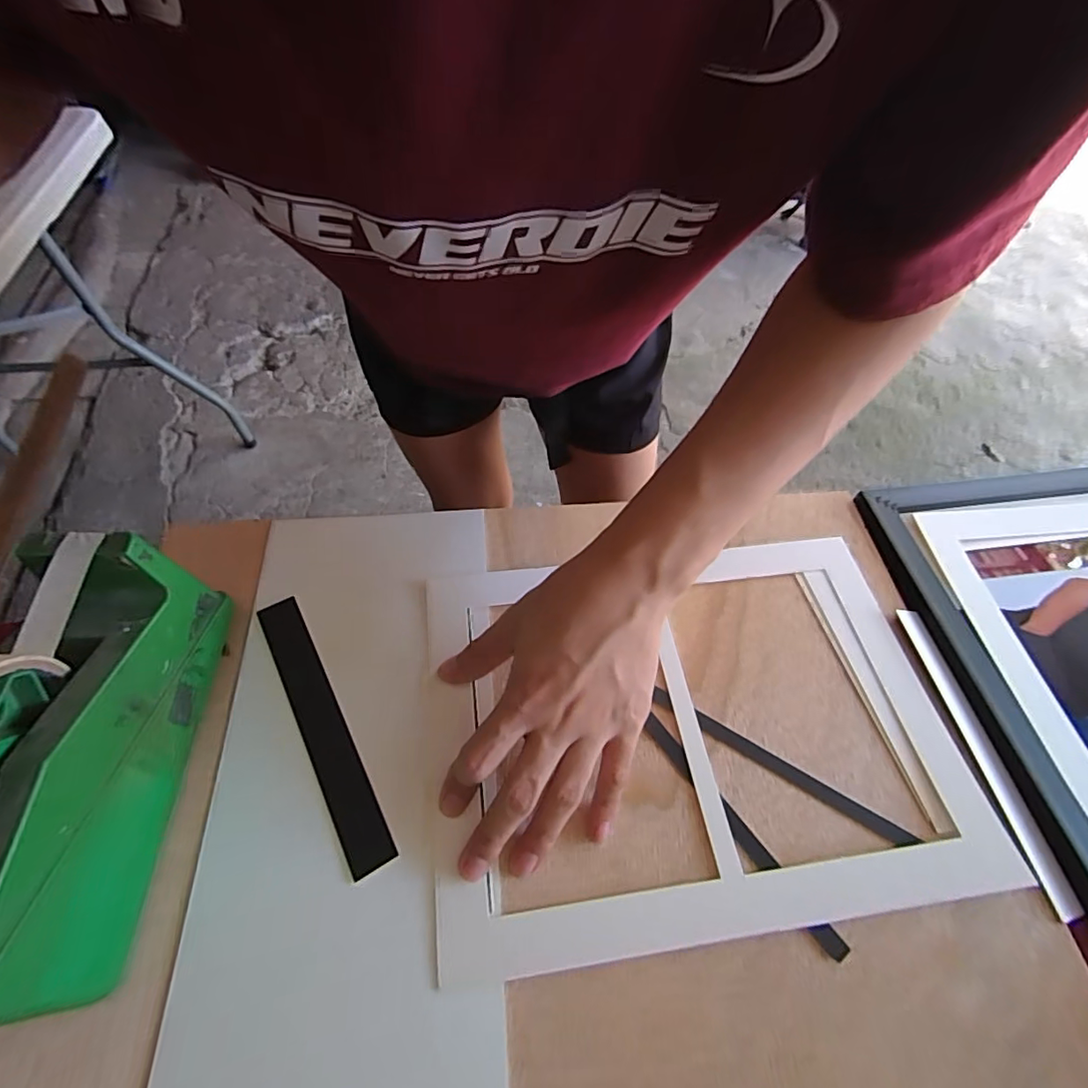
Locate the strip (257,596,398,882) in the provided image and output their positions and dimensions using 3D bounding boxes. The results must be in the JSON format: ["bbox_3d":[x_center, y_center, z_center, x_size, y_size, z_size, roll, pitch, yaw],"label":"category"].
[{"bbox_3d":[-0.132,0.104,0.316,0.025,0.004,0.171,-26,62,-18],"label":"strip"}]

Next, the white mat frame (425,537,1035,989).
[{"bbox_3d":[0.086,0.103,0.329,0.308,0.009,0.222,-6,57,-6],"label":"white mat frame"}]

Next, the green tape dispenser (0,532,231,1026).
[{"bbox_3d":[-0.230,0.095,0.249,0.078,0.119,0.193,-2,57,-4],"label":"green tape dispenser"}]

